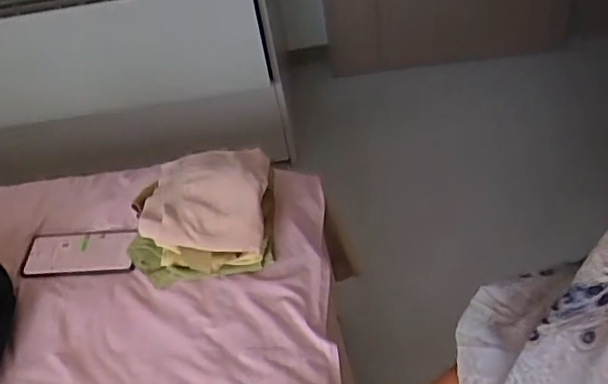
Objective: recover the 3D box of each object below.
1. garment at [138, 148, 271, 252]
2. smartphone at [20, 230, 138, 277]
[{"bbox_3d":[-0.130,0.004,0.815,0.158,0.051,0.178,-4,42,6],"label":"garment"},{"bbox_3d":[-0.325,0.087,0.861,0.154,0.012,0.078,-2,49,-1],"label":"smartphone"}]

